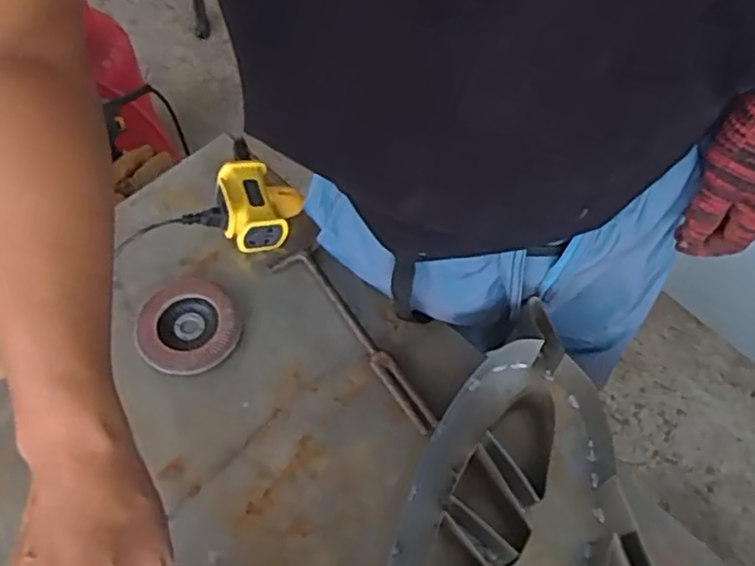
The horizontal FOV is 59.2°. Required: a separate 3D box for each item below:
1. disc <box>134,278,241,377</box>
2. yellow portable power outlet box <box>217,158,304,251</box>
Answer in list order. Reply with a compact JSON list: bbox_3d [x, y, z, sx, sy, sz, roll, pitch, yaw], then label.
[{"bbox_3d":[-0.176,0.040,0.624,0.090,0.013,0.094,1,60,-2],"label":"disc"},{"bbox_3d":[-0.117,-0.083,0.670,0.084,0.043,0.093,-8,60,-7],"label":"yellow portable power outlet box"}]

